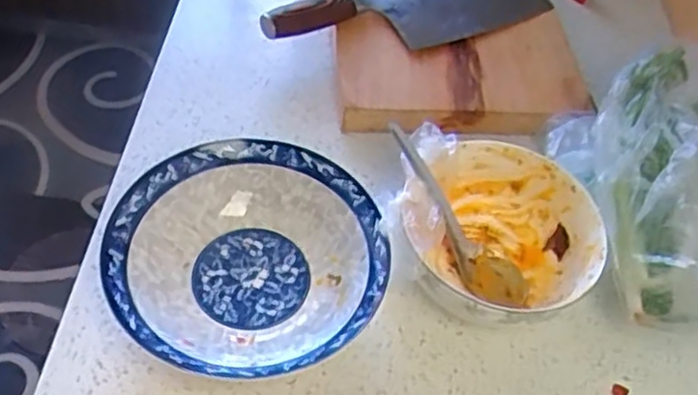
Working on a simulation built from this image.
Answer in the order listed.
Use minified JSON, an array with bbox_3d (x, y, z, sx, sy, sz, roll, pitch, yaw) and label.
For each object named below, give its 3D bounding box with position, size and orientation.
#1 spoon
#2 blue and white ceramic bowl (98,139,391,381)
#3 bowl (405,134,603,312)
[{"bbox_3d":[0.083,0.016,0.543,0.034,0.027,0.172,-44,106,-32],"label":"spoon"},{"bbox_3d":[-0.074,0.051,0.518,0.192,0.057,0.187,4,52,-5],"label":"blue and white ceramic bowl"},{"bbox_3d":[0.113,0.035,0.538,0.143,0.082,0.143,4,52,-5],"label":"bowl"}]

